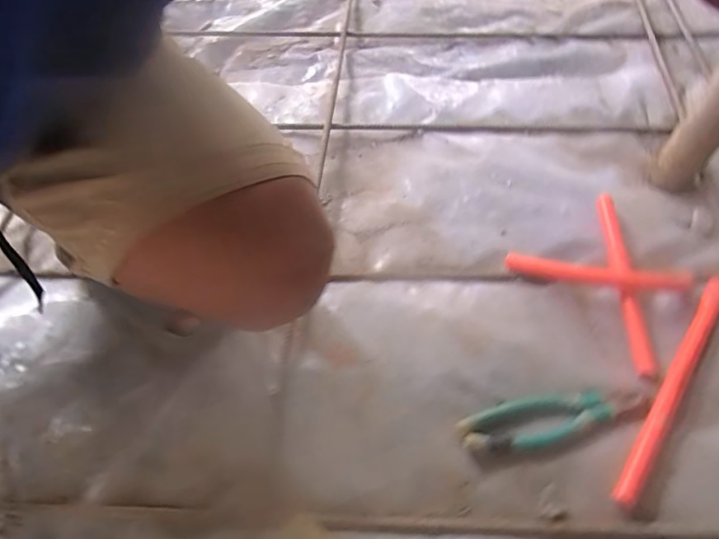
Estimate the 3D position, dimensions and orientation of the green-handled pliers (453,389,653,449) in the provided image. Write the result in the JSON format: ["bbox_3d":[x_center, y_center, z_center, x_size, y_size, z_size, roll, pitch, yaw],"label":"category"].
[{"bbox_3d":[0.215,0.157,0.514,0.216,0.020,0.053,-10,55,-6],"label":"green-handled pliers"}]

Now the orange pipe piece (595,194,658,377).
[{"bbox_3d":[0.334,0.007,0.599,0.022,0.024,0.253,3,55,4],"label":"orange pipe piece"}]

